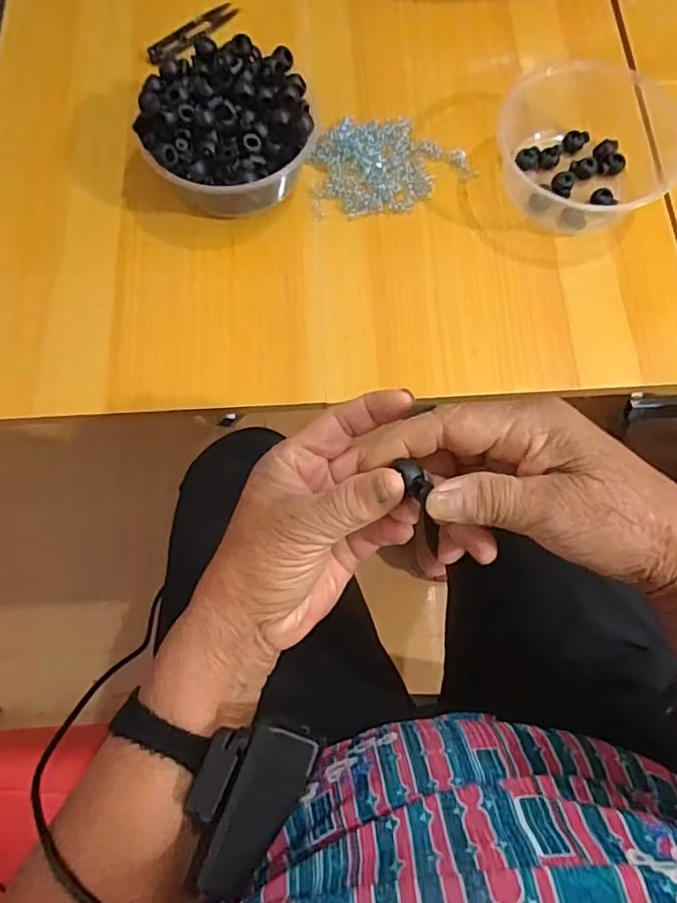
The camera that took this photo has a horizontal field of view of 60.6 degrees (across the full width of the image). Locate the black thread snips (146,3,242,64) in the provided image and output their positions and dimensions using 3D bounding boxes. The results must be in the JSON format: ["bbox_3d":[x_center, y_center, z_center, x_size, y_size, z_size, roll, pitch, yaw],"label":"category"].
[{"bbox_3d":[-0.140,-0.404,0.557,0.020,0.007,0.102,43,76,14],"label":"black thread snips"}]

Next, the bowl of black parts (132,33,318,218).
[{"bbox_3d":[-0.088,-0.256,0.473,0.137,0.077,0.131,0,70,0],"label":"bowl of black parts"}]

